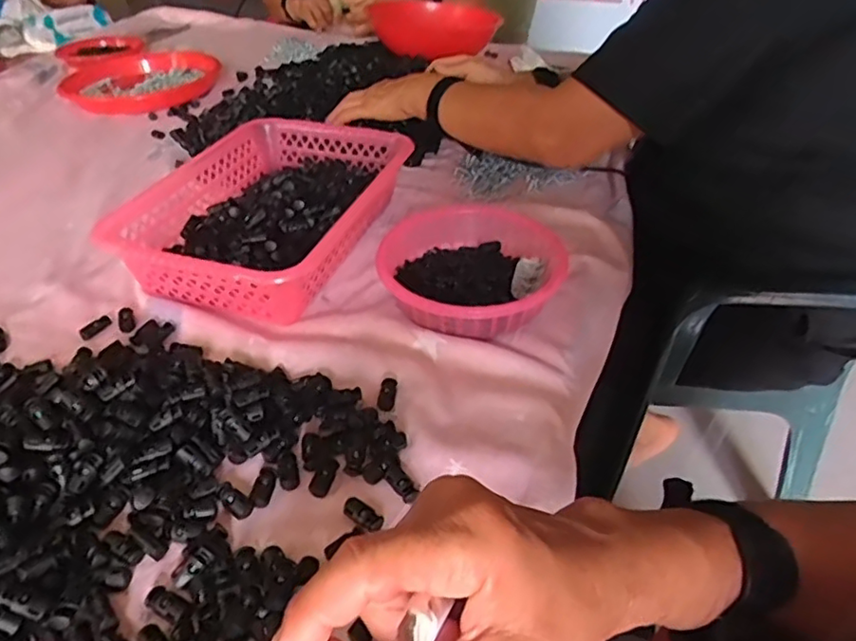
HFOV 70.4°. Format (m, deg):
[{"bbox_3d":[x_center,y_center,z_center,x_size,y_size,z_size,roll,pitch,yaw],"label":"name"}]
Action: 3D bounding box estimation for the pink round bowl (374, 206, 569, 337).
[{"bbox_3d":[0.037,-0.044,0.577,0.169,0.051,0.162,0,40,0],"label":"pink round bowl"}]

